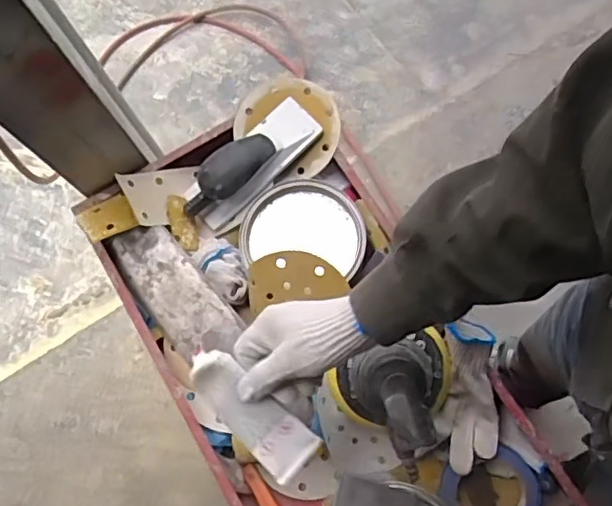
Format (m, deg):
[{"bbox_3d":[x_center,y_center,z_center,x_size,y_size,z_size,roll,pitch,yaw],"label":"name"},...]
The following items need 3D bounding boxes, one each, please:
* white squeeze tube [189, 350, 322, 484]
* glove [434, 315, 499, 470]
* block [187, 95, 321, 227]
[{"bbox_3d":[-0.051,0.146,0.562,0.135,0.017,0.049,44,81,1],"label":"white squeeze tube"},{"bbox_3d":[0.193,0.168,0.719,0.073,0.045,0.167,0,95,2],"label":"glove"},{"bbox_3d":[-0.075,-0.124,0.812,0.211,0.052,0.080,-43,75,-8],"label":"block"}]

